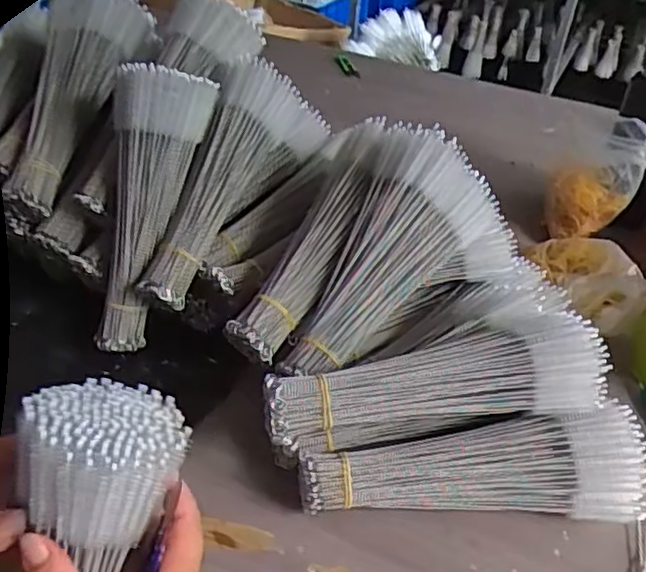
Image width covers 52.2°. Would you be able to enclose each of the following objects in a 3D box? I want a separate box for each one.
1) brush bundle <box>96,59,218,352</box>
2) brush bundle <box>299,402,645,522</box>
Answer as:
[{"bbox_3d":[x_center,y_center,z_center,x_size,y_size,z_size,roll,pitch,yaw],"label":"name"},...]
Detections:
[{"bbox_3d":[-0.163,-0.067,0.598,0.064,0.255,0.056,16,8,14],"label":"brush bundle"},{"bbox_3d":[0.116,0.138,0.500,0.261,0.068,0.060,1,36,-7],"label":"brush bundle"}]

